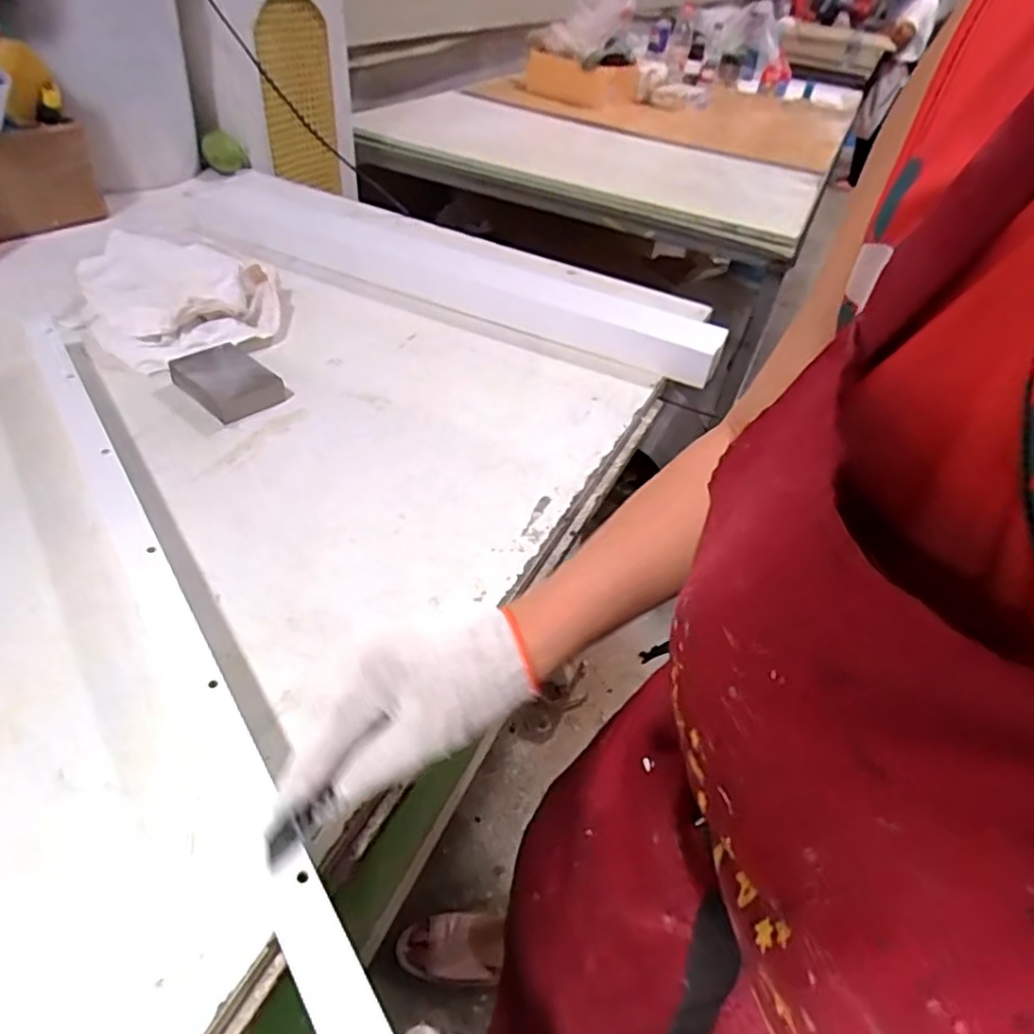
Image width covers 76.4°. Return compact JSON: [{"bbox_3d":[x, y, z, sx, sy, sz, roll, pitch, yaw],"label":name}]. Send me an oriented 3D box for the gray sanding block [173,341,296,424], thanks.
[{"bbox_3d":[-0.301,-0.144,0.688,0.110,0.023,0.080,32,49,26],"label":"gray sanding block"}]

